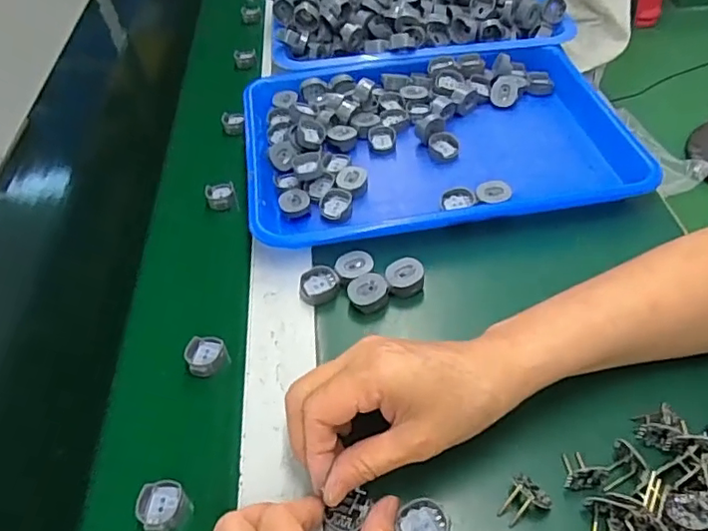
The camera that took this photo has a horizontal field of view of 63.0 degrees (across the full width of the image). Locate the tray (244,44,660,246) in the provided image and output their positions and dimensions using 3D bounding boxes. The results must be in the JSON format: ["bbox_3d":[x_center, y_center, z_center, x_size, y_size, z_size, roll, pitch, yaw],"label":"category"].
[{"bbox_3d":[0.070,-0.126,0.531,0.331,0.029,0.240,-8,47,-3],"label":"tray"}]

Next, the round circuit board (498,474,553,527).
[{"bbox_3d":[0.095,0.131,0.320,0.023,0.017,0.024,30,56,29],"label":"round circuit board"}]

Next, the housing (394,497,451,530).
[{"bbox_3d":[0.037,0.142,0.314,0.027,0.005,0.030,25,54,26],"label":"housing"}]

